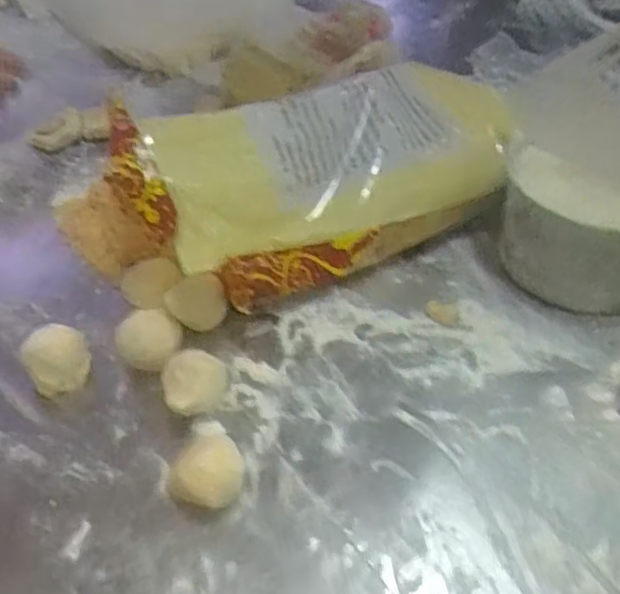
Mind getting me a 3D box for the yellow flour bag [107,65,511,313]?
[{"bbox_3d":[0.009,-0.096,0.545,0.318,0.136,0.143,-19,48,-16],"label":"yellow flour bag"}]

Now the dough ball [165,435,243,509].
[{"bbox_3d":[-0.062,0.112,0.414,0.039,0.038,0.041,0,46,0],"label":"dough ball"}]

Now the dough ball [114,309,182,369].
[{"bbox_3d":[-0.121,0.032,0.492,0.048,0.039,0.043,-16,48,-15],"label":"dough ball"}]

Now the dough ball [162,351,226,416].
[{"bbox_3d":[-0.081,0.063,0.462,0.044,0.036,0.044,-8,46,-7],"label":"dough ball"}]

